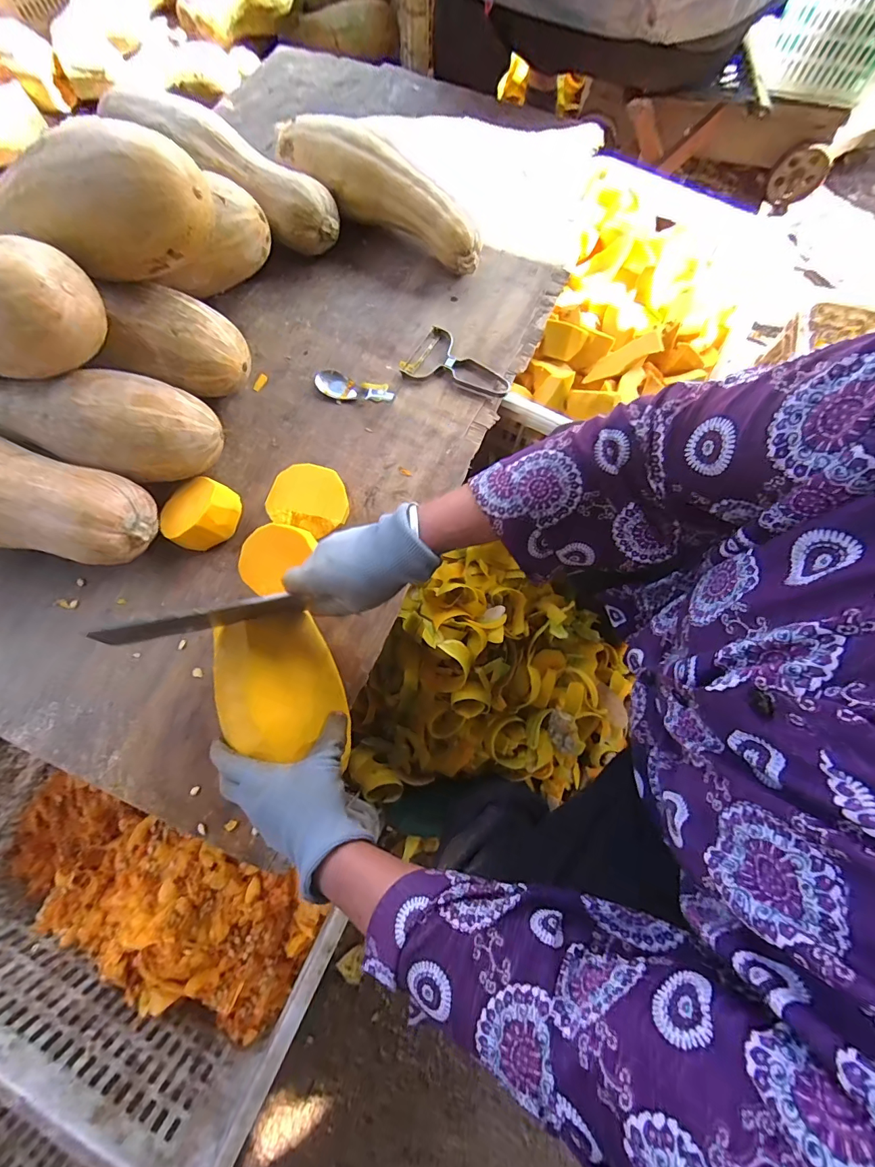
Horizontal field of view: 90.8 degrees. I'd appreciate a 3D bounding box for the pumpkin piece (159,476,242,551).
[{"bbox_3d":[-0.292,-0.088,0.529,0.093,0.046,0.089,0,75,-1],"label":"pumpkin piece"}]

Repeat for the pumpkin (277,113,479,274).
[{"bbox_3d":[-0.077,-0.546,0.609,0.325,0.094,0.074,32,76,7],"label":"pumpkin"}]

